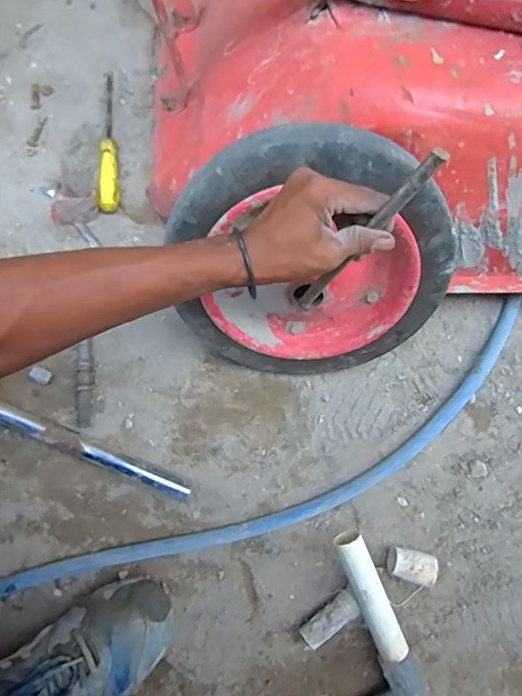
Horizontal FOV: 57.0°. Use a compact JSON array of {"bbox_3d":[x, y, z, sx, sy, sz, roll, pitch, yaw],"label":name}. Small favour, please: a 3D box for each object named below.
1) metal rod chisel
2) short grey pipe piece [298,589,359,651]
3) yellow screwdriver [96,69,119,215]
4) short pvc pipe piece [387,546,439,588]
[{"bbox_3d":[0.082,-0.087,0.406,0.012,0.213,0.011,-28,80,-30],"label":"metal rod chisel"},{"bbox_3d":[0.080,0.312,0.555,0.071,0.030,0.028,-35,81,-9],"label":"short grey pipe piece"},{"bbox_3d":[-0.219,-0.296,0.679,0.024,0.021,0.221,-5,78,-4],"label":"yellow screwdriver"},{"bbox_3d":[0.178,0.256,0.568,0.048,0.037,0.034,16,77,1],"label":"short pvc pipe piece"}]

